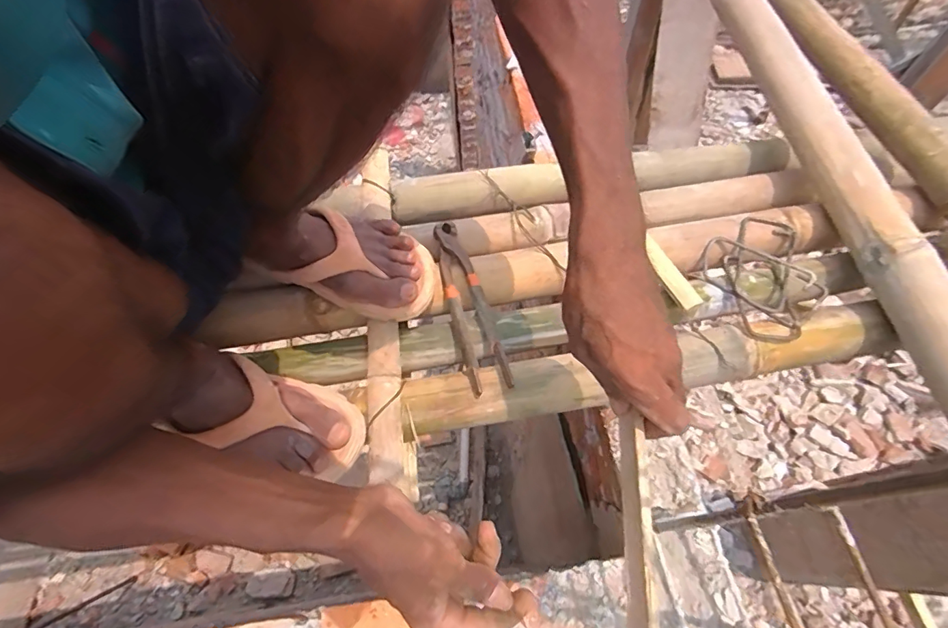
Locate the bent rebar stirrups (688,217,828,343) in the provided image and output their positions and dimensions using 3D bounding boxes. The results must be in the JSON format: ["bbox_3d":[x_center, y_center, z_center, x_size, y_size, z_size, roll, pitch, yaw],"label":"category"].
[{"bbox_3d":[0.339,-0.040,0.544,0.124,0.048,0.144,-23,64,-9],"label":"bent rebar stirrups"}]

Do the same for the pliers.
[{"bbox_3d":[-0.007,-0.014,0.541,0.046,0.020,0.215,-14,63,-4],"label":"pliers"}]

